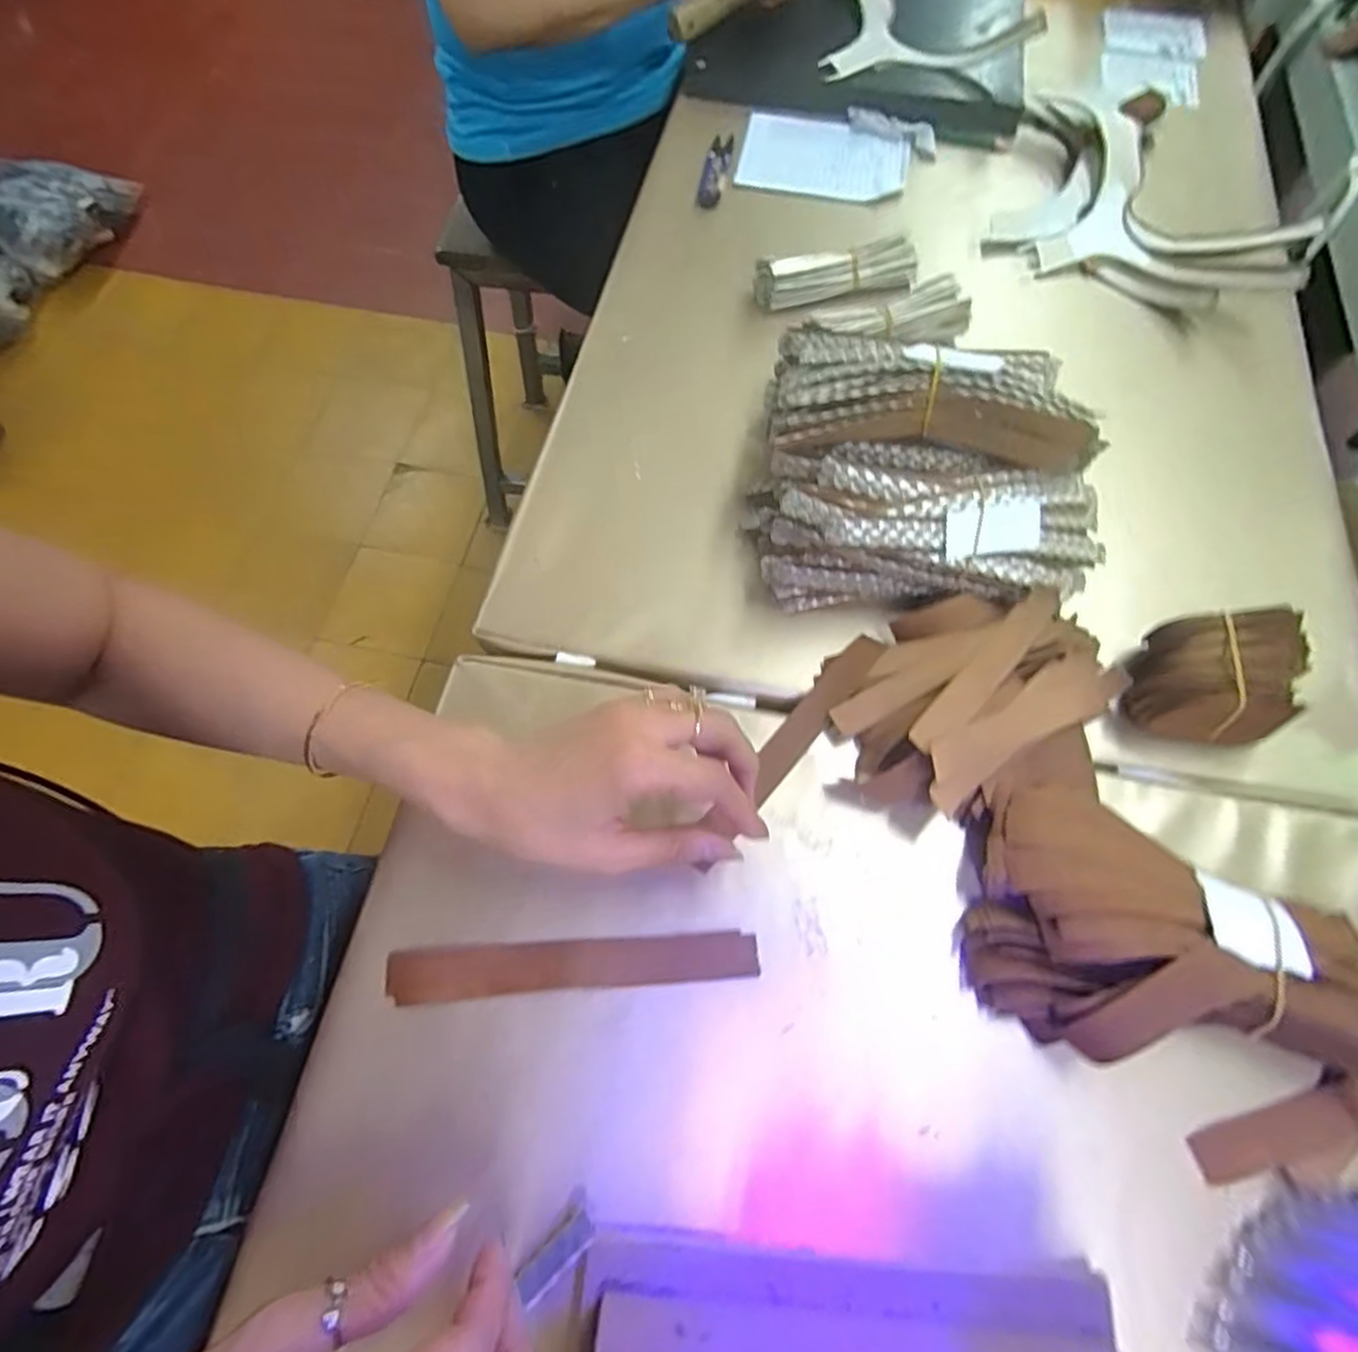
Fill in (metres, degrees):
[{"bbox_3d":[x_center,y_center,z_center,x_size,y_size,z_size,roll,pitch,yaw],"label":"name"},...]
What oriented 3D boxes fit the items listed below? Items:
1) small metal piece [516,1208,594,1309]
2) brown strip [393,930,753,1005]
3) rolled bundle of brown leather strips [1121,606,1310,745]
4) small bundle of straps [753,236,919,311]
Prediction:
[{"bbox_3d":[-0.050,0.234,0.275,0.036,0.004,0.012,-43,62,-11],"label":"small metal piece"},{"bbox_3d":[-0.050,0.137,0.326,0.172,0.004,0.024,-4,67,-2],"label":"brown strip"},{"bbox_3d":[0.284,-0.001,0.367,0.078,0.049,0.059,8,67,3],"label":"rolled bundle of brown leather strips"},{"bbox_3d":[0.118,-0.296,0.505,0.118,0.026,0.026,-10,67,-5],"label":"small bundle of straps"}]

